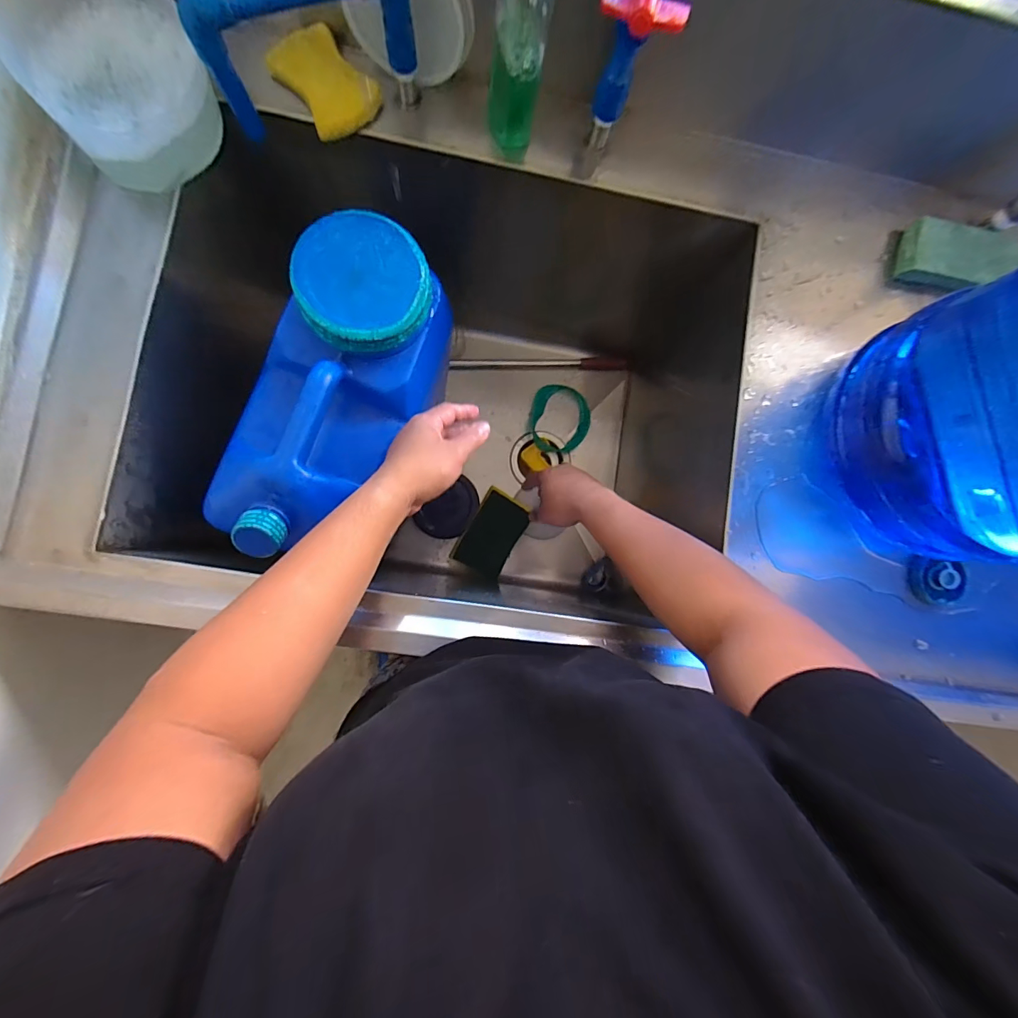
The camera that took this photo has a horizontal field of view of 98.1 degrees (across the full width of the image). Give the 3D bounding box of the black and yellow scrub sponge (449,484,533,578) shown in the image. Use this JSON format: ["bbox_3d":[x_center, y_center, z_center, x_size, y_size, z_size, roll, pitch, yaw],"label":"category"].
[{"bbox_3d":[-0.028,0.042,0.794,0.091,0.035,0.143,31,83,-3],"label":"black and yellow scrub sponge"}]

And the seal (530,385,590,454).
[{"bbox_3d":[0.100,-0.173,0.841,0.112,0.030,0.131,2,86,-6],"label":"seal"}]

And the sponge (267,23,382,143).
[{"bbox_3d":[-0.182,-0.424,0.435,0.070,0.027,0.098,-40,91,-7],"label":"sponge"}]

